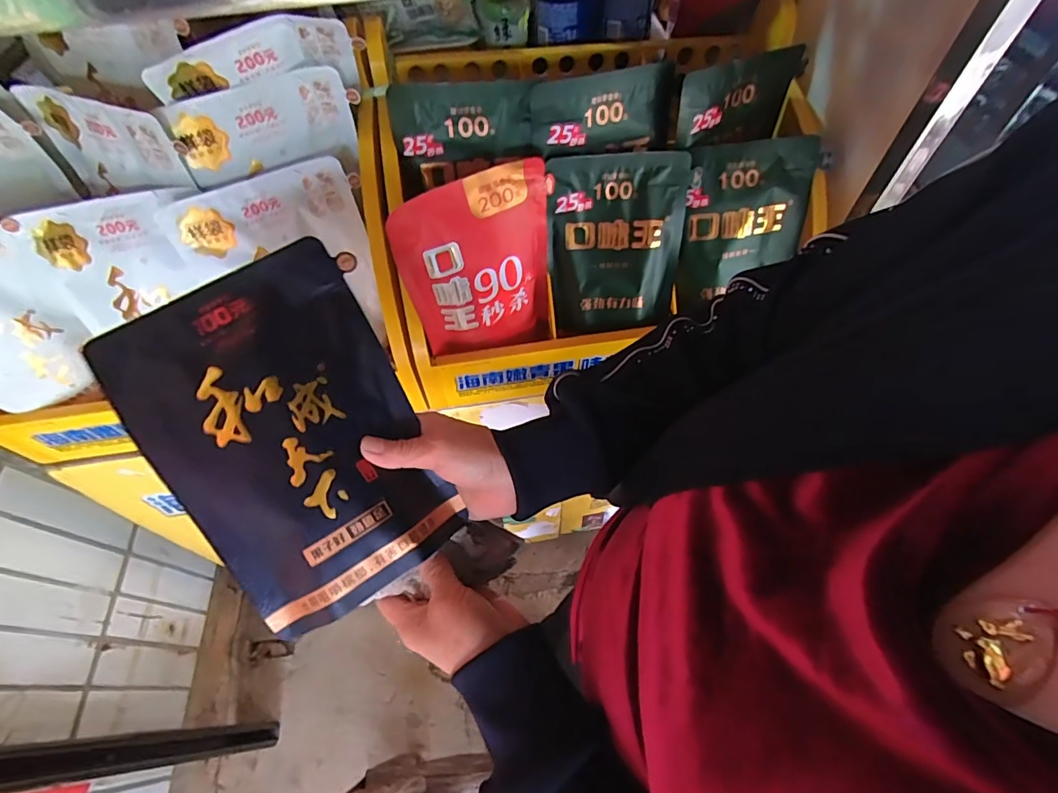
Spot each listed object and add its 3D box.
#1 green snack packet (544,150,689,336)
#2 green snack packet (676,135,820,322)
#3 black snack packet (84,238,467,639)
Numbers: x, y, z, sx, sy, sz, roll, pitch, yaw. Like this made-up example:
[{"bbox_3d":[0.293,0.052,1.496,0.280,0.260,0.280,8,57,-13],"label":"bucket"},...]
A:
[{"bbox_3d":[0.102,-0.171,0.553,0.155,0.197,0.024,-8,26,-1],"label":"green snack packet"},{"bbox_3d":[0.246,-0.195,0.564,0.138,0.187,0.021,-1,23,-3],"label":"green snack packet"},{"bbox_3d":[-0.156,0.026,0.322,0.156,0.029,0.231,-32,89,-14],"label":"black snack packet"}]

